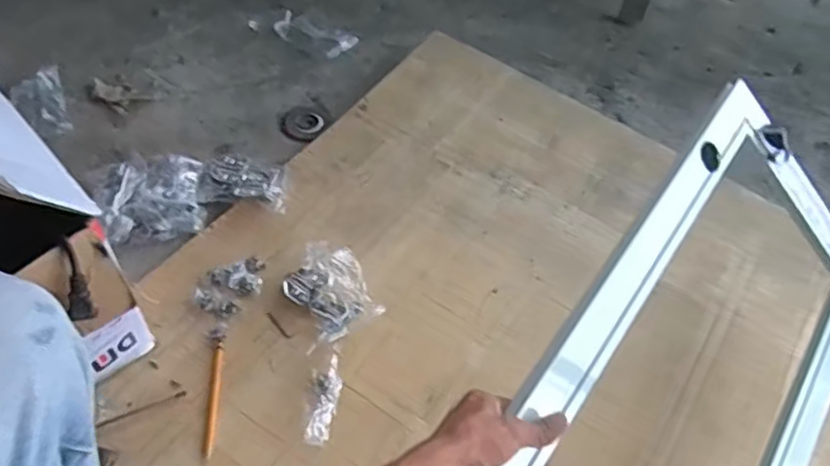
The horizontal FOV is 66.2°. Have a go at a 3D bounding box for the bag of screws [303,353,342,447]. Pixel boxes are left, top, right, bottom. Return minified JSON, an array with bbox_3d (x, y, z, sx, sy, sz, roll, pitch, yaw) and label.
[{"bbox_3d":[-0.106,0.195,0.749,0.031,0.011,0.108,8,51,1],"label":"bag of screws"}]

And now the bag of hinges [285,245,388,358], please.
[{"bbox_3d":[-0.113,0.077,0.834,0.099,0.033,0.130,-24,57,-23],"label":"bag of hinges"}]

